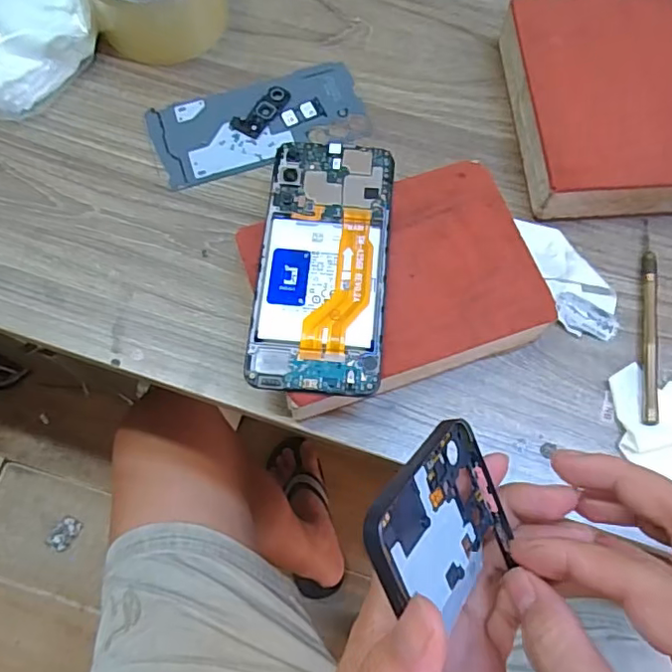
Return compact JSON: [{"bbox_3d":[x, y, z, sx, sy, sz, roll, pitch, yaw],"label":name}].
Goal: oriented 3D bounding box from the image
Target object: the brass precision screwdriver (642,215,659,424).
[{"bbox_3d":[0.198,-0.013,0.359,0.009,0.006,0.139,10,70,4],"label":"brass precision screwdriver"}]

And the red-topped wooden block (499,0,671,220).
[{"bbox_3d":[0.183,-0.160,0.393,0.117,0.042,0.157,-3,70,-1],"label":"red-topped wooden block"}]

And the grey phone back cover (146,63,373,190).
[{"bbox_3d":[-0.055,-0.155,0.412,0.151,0.004,0.068,-18,71,-7],"label":"grey phone back cover"}]

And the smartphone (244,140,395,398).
[{"bbox_3d":[-0.006,-0.044,0.327,0.073,0.007,0.154,5,70,2],"label":"smartphone"}]

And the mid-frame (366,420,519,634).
[{"bbox_3d":[0.060,0.119,0.229,0.079,0.008,0.165,-36,107,-46],"label":"mid-frame"}]

